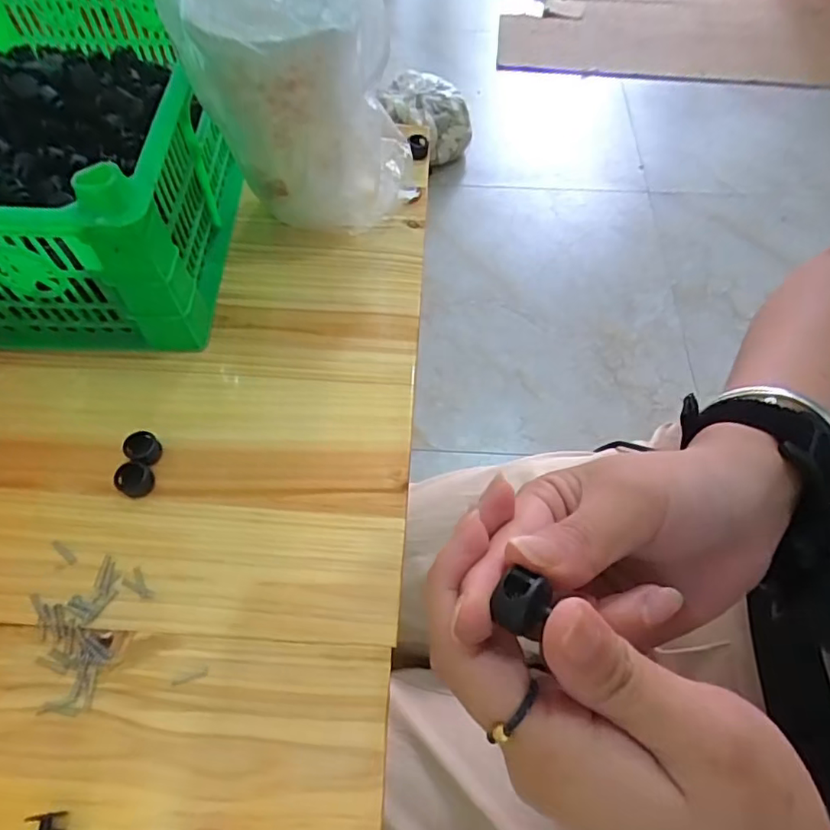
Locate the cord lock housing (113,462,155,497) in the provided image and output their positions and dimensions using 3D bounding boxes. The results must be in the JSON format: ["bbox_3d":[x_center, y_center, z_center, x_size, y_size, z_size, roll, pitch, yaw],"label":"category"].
[{"bbox_3d":[-0.144,0.033,0.283,0.017,0.008,0.017,0,60,0],"label":"cord lock housing"}]

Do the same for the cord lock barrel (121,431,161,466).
[{"bbox_3d":[-0.144,0.018,0.292,0.018,0.008,0.017,0,60,0],"label":"cord lock barrel"}]

